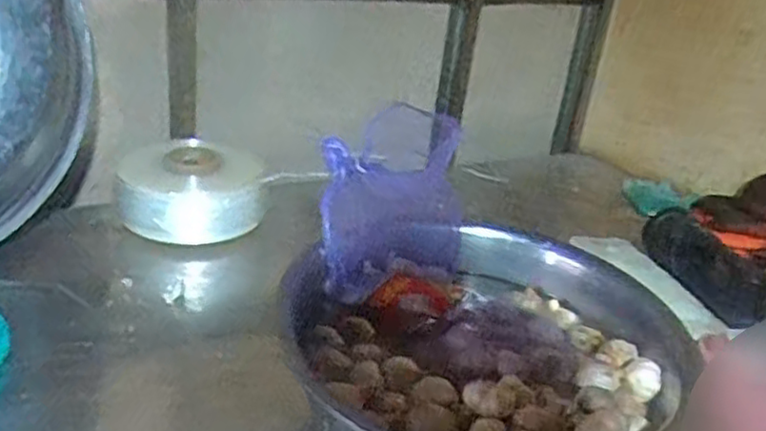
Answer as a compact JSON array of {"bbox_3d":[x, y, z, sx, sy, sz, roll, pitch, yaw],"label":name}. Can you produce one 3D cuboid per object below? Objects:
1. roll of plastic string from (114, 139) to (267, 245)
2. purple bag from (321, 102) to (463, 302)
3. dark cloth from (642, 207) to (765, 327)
[{"bbox_3d":[-0.312,-0.050,1.143,0.230,0.107,0.204,3,26,-9],"label":"roll of plastic string"},{"bbox_3d":[0.015,-0.019,0.864,0.201,0.209,0.079,-10,30,-31],"label":"purple bag"},{"bbox_3d":[0.536,0.081,1.144,0.085,0.088,0.264,0,26,-14],"label":"dark cloth"}]

